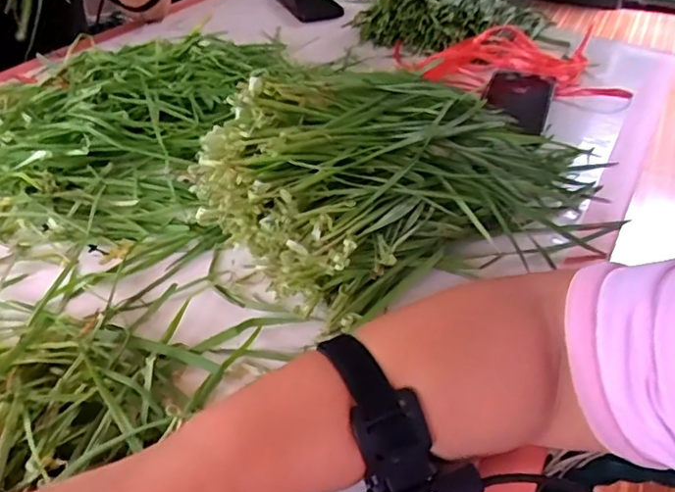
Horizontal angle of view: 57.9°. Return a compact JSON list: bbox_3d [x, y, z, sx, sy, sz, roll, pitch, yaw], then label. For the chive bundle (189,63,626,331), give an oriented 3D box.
[{"bbox_3d":[0.086,-0.077,0.510,0.376,0.135,0.164,-18,42,-21],"label":"chive bundle"}]

